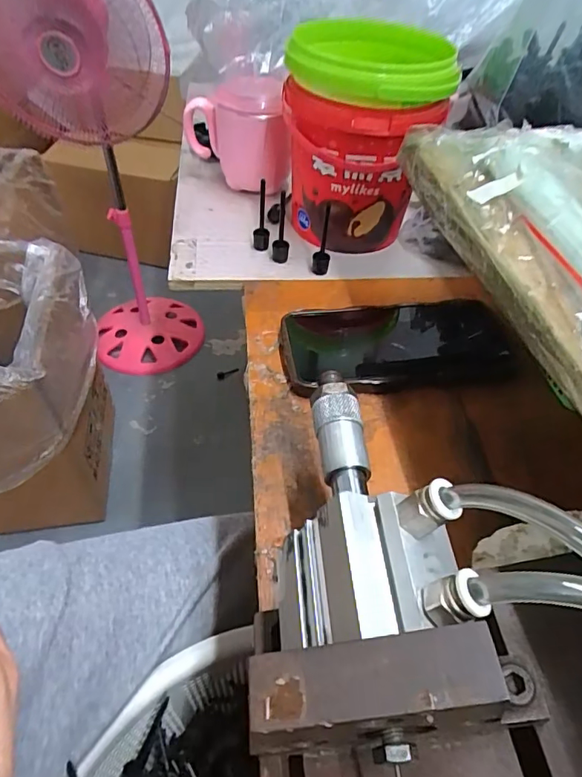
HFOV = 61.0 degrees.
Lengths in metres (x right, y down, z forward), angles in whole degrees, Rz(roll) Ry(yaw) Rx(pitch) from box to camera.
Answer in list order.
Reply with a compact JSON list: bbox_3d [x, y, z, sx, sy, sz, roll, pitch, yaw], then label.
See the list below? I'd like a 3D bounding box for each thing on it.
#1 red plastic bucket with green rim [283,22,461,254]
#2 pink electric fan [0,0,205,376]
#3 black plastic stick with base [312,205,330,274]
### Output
[{"bbox_3d":[0.056,-0.218,0.438,0.120,0.152,0.131,2,48,-2],"label":"red plastic bucket with green rim"},{"bbox_3d":[-0.402,-0.416,1.071,0.310,0.854,0.263,-20,53,-20],"label":"pink electric fan"},{"bbox_3d":[0.028,-0.128,0.431,0.015,0.057,0.015,8,17,20],"label":"black plastic stick with base"}]

